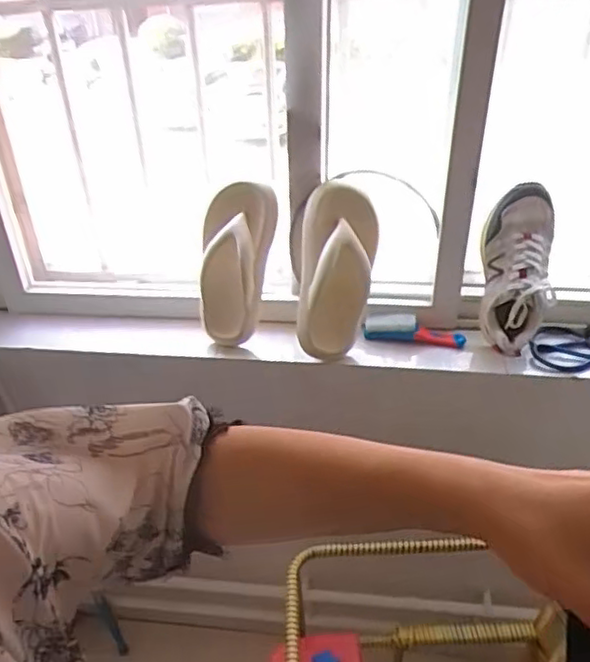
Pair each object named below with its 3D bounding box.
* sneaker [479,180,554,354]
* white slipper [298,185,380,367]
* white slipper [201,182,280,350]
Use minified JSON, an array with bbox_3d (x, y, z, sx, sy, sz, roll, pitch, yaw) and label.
[{"bbox_3d":[0.321,-0.084,0.951,0.101,0.241,0.096,9,14,31],"label":"sneaker"},{"bbox_3d":[0.059,-0.082,0.960,0.111,0.244,0.082,-1,37,4],"label":"white slipper"},{"bbox_3d":[-0.092,-0.085,0.966,0.098,0.270,0.063,15,42,2],"label":"white slipper"}]

